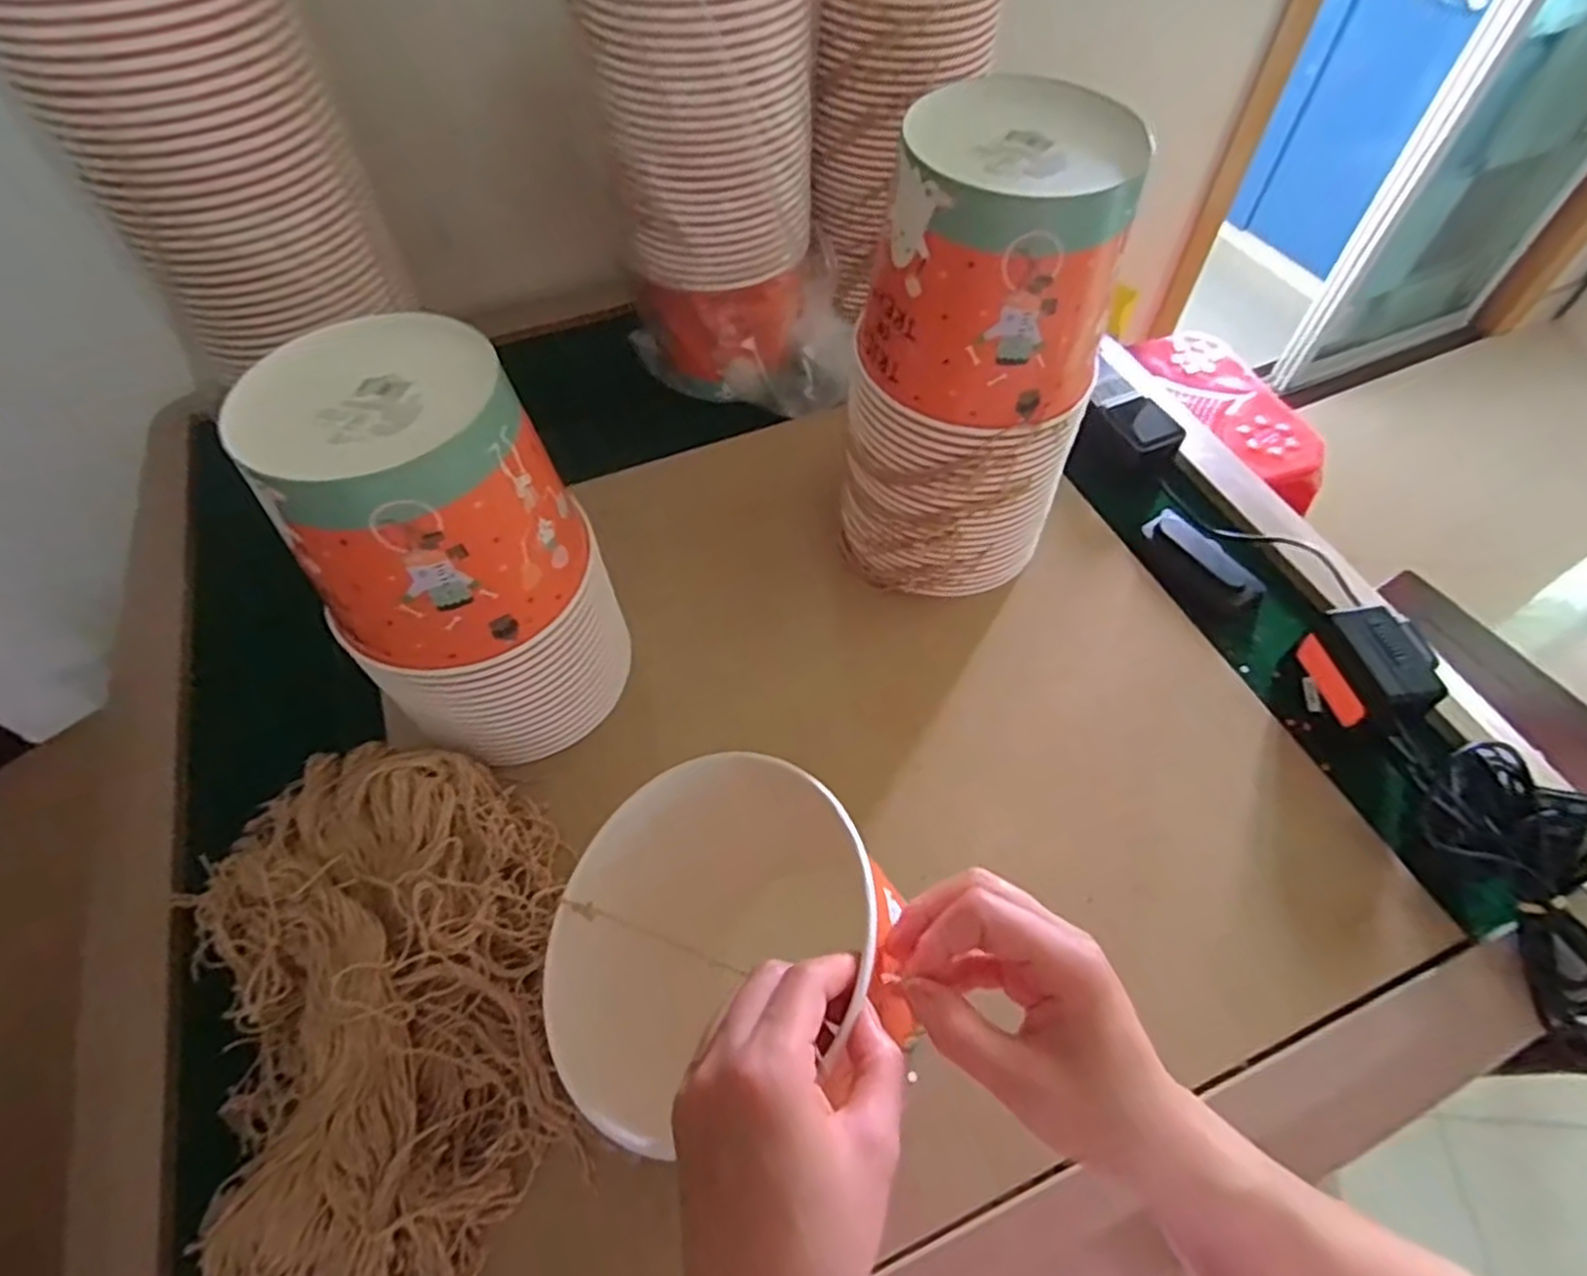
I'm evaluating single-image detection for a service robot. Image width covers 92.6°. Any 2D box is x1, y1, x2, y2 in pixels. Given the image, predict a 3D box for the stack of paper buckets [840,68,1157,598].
[{"bbox_3d":[0.115,-0.172,0.515,0.150,0.303,0.132,6,56,4],"label":"stack of paper buckets"}]

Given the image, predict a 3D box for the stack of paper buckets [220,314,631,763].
[{"bbox_3d":[-0.195,-0.041,0.454,0.139,0.234,0.146,0,56,1],"label":"stack of paper buckets"}]

